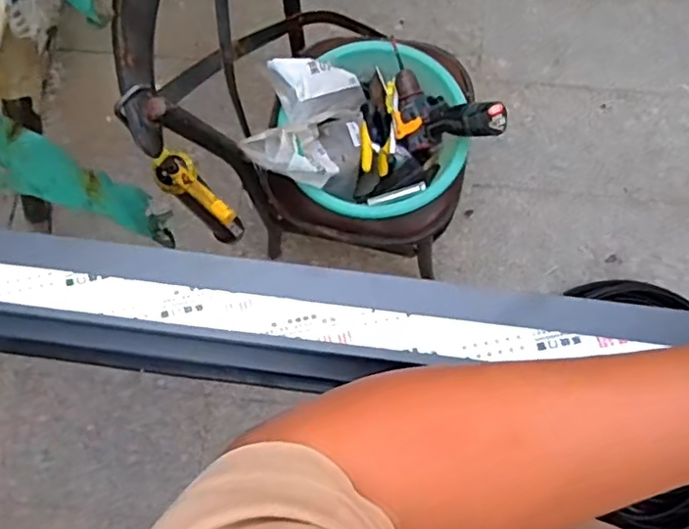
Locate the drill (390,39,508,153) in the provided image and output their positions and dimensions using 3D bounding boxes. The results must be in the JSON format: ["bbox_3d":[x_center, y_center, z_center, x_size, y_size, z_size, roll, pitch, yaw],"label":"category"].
[{"bbox_3d":[0.137,-0.266,1.041,0.109,0.130,0.253,-42,79,-7],"label":"drill"}]

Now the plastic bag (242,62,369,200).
[{"bbox_3d":[-0.061,-0.235,1.039,0.178,0.119,0.213,6,78,4],"label":"plastic bag"}]

